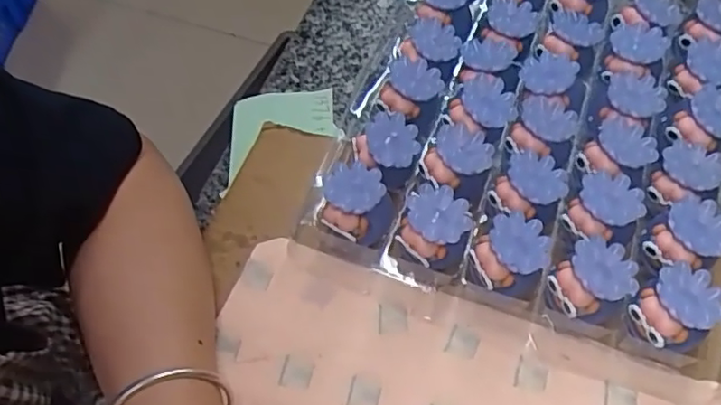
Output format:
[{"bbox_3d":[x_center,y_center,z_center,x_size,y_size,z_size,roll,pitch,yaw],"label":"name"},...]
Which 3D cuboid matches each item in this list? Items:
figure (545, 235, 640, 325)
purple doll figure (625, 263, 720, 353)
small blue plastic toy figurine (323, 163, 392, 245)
[{"bbox_3d":[0.132,0.050,0.349,0.045,0.050,0.039,-34,64,-16],"label":"figure"},{"bbox_3d":[0.174,0.064,0.340,0.043,0.051,0.037,-41,66,-19],"label":"purple doll figure"},{"bbox_3d":[-0.001,0.003,0.370,0.037,0.050,0.039,-1,60,2],"label":"small blue plastic toy figurine"}]

